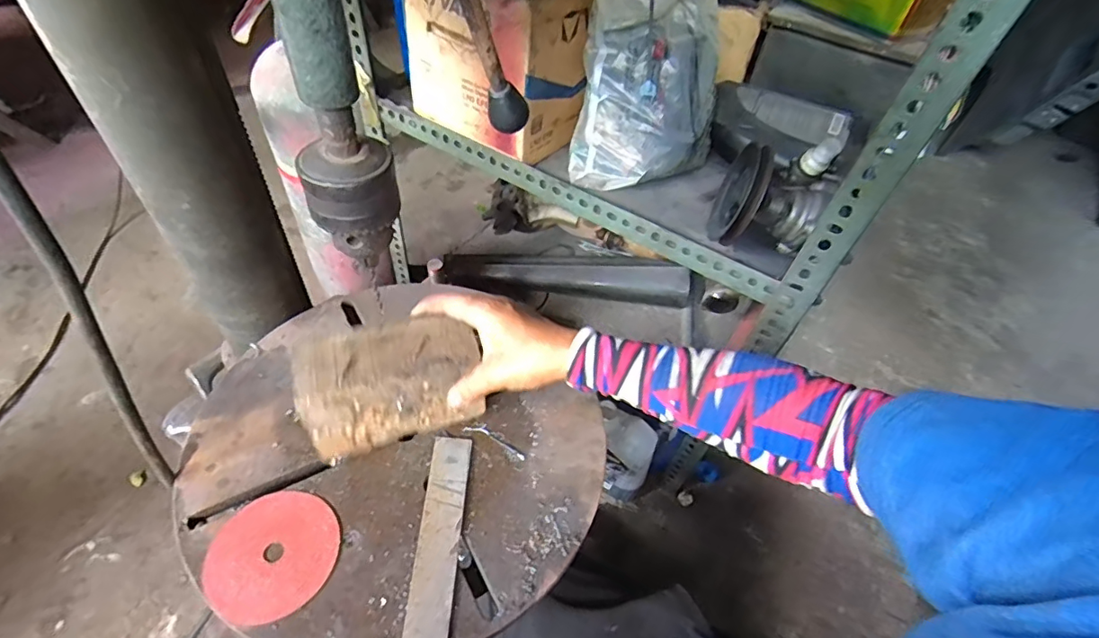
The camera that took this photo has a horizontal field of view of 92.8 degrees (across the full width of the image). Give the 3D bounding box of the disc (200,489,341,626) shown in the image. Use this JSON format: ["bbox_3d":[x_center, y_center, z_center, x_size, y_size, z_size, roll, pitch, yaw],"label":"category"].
[{"bbox_3d":[-0.228,0.194,0.434,0.095,0.004,0.100,5,50,-6],"label":"disc"}]

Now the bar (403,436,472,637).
[{"bbox_3d":[-0.094,0.188,0.447,0.035,0.005,0.187,3,49,-3],"label":"bar"}]

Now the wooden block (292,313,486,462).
[{"bbox_3d":[-0.145,0.061,0.487,0.150,0.096,0.067,-13,52,-17],"label":"wooden block"}]

